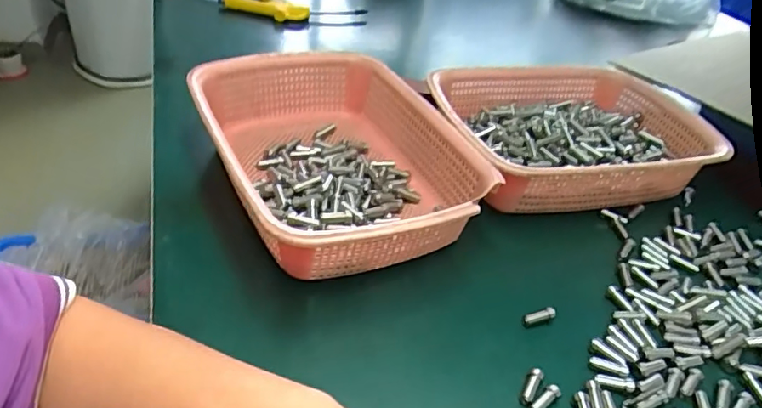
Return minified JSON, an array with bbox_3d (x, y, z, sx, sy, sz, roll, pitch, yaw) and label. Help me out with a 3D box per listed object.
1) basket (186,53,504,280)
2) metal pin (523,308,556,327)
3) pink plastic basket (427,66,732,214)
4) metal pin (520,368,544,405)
[{"bbox_3d":[-0.042,-0.045,0.509,0.211,0.075,0.286,-13,43,-25],"label":"basket"},{"bbox_3d":[0.124,0.089,0.426,0.029,0.006,0.009,-10,42,-21],"label":"metal pin"},{"bbox_3d":[0.200,-0.075,0.593,0.281,0.072,0.200,-7,40,-18],"label":"pink plastic basket"},{"bbox_3d":[0.105,0.126,0.373,0.008,0.007,0.029,24,41,20],"label":"metal pin"}]

